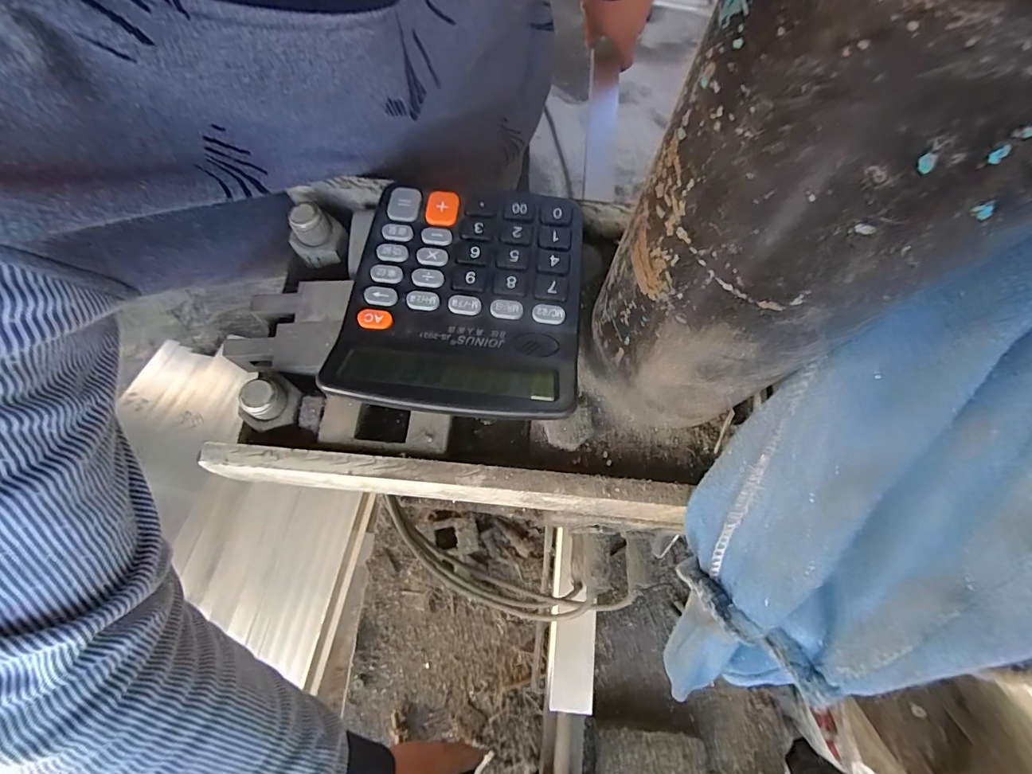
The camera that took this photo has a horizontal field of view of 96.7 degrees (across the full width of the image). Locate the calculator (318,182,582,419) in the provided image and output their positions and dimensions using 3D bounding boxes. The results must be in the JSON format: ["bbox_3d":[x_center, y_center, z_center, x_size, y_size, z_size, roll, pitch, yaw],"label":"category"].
[{"bbox_3d":[-0.026,-0.051,0.232,0.116,0.026,0.136,5,71,2],"label":"calculator"}]

